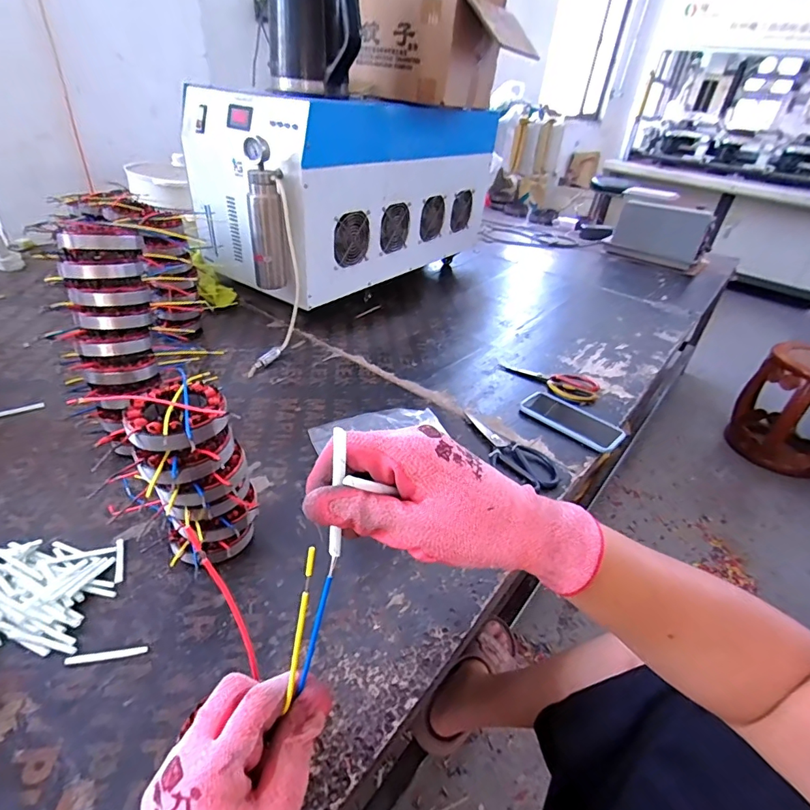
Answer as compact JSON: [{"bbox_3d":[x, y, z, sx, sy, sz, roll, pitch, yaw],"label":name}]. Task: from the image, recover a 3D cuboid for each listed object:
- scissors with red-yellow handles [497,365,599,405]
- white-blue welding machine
[{"bbox_3d":[0.293,-0.058,0.929,0.194,0.008,0.119,26,39,26],"label":"scissors with red-yellow handles"},{"bbox_3d":[-0.102,-0.559,1.189,0.369,0.358,0.818,30,40,30],"label":"white-blue welding machine"}]

